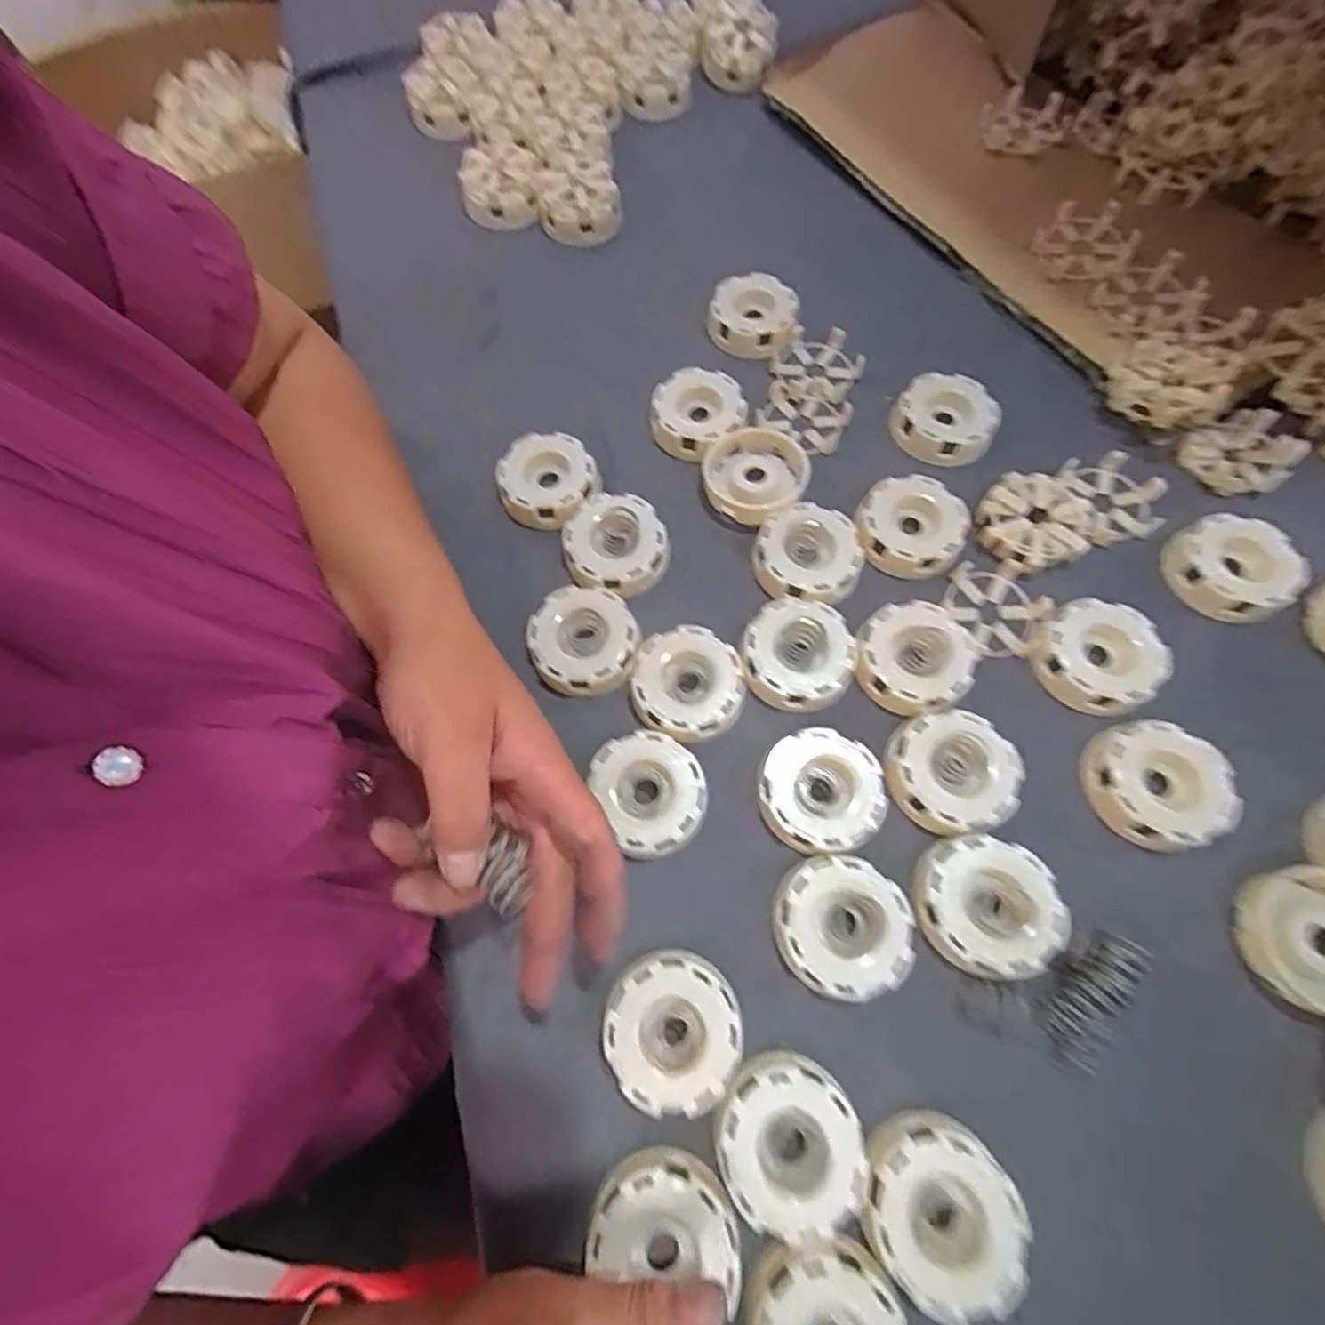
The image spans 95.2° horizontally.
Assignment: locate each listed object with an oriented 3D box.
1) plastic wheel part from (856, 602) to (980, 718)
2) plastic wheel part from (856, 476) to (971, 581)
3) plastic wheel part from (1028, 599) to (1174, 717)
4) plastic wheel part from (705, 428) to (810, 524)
[{"bbox_3d":[0.148,-0.003,0.357,0.064,0.017,0.062,-1,69,1],"label":"plastic wheel part"},{"bbox_3d":[0.160,-0.088,0.389,0.065,0.022,0.062,22,71,10],"label":"plastic wheel part"},{"bbox_3d":[0.255,-0.004,0.354,0.063,0.021,0.064,-1,69,1],"label":"plastic wheel part"},{"bbox_3d":[0.062,-0.125,0.407,0.065,0.018,0.067,-1,69,1],"label":"plastic wheel part"}]

